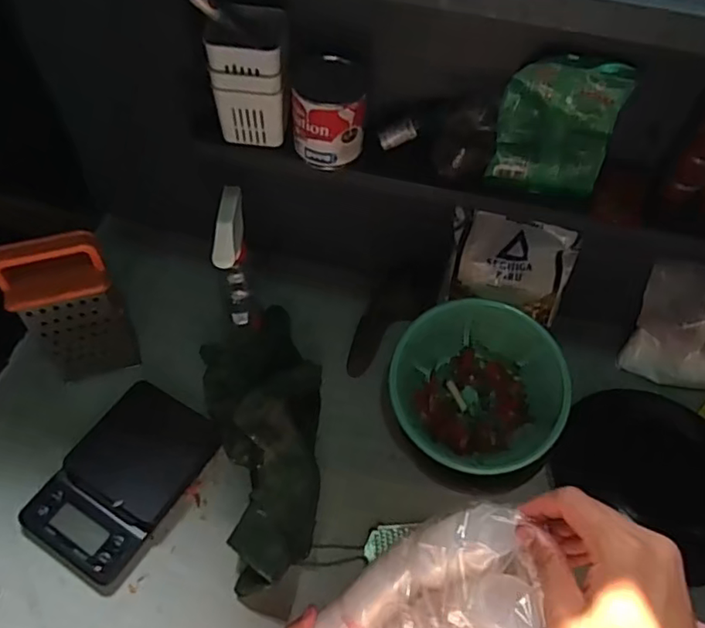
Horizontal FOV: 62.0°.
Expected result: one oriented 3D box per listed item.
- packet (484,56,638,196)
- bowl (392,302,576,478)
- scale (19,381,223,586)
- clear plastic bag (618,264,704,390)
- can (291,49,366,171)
[{"bbox_3d":[0.200,-0.182,0.580,0.108,0.117,0.058,11,55,4],"label":"packet"},{"bbox_3d":[0.142,0.089,0.681,0.168,0.113,0.190,-36,64,-25],"label":"bowl"},{"bbox_3d":[-0.251,0.178,0.647,0.127,0.023,0.193,29,60,15],"label":"scale"},{"bbox_3d":[0.422,0.016,0.704,0.150,0.188,0.058,21,56,11],"label":"clear plastic bag"},{"bbox_3d":[-0.024,-0.200,0.584,0.069,0.088,0.067,2,55,-2],"label":"can"}]

